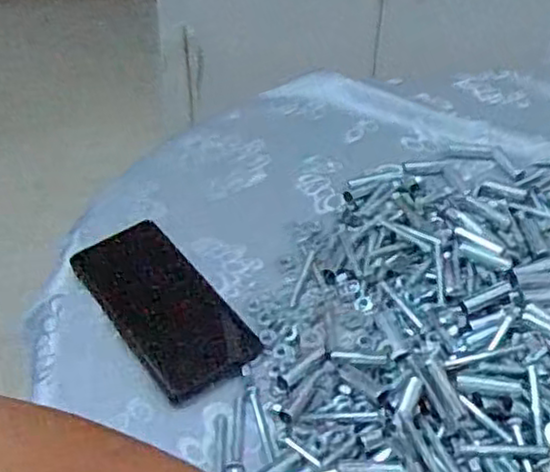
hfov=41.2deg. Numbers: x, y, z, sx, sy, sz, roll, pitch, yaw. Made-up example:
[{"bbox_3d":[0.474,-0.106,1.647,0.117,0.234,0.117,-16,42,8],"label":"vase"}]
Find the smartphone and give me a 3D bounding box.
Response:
[{"bbox_3d":[-0.084,0.050,0.546,0.072,0.015,0.159,-30,52,-24],"label":"smartphone"}]

